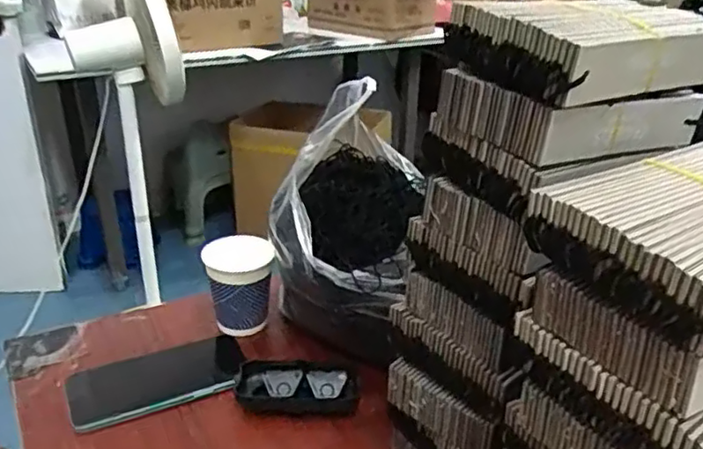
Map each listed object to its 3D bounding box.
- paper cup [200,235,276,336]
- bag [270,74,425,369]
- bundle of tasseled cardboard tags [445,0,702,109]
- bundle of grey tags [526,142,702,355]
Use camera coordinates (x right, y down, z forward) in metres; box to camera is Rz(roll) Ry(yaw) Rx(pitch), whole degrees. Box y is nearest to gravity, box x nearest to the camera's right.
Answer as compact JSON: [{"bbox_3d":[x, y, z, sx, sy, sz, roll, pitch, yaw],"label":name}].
[{"bbox_3d":[-0.117,0.065,0.670,0.068,0.081,0.070,1,27,-1],"label":"paper cup"},{"bbox_3d":[-0.006,-0.012,0.608,0.135,0.196,0.184,2,27,1],"label":"bag"},{"bbox_3d":[0.138,-0.109,0.383,0.130,0.039,0.107,-13,28,-26],"label":"bundle of tasseled cardboard tags"},{"bbox_3d":[0.169,-0.001,0.306,0.126,0.039,0.105,-13,29,-26],"label":"bundle of grey tags"}]

